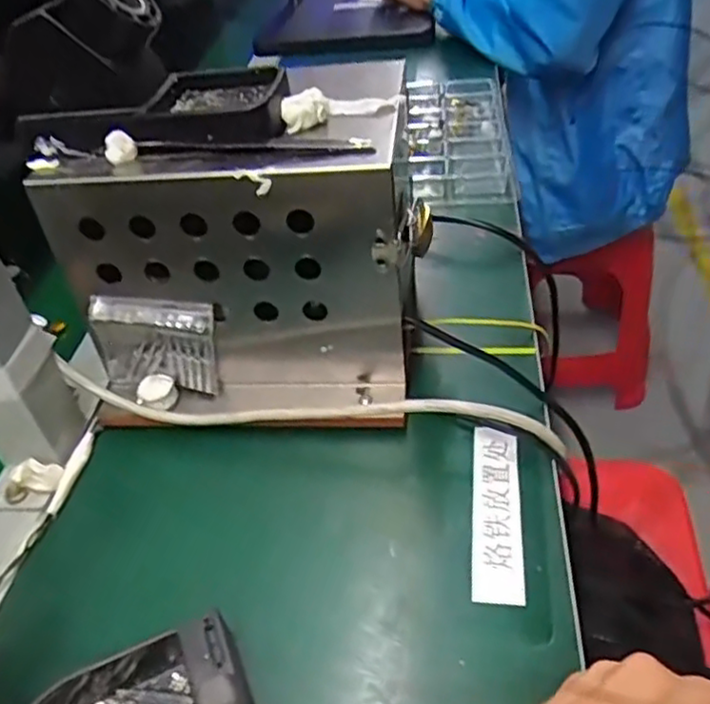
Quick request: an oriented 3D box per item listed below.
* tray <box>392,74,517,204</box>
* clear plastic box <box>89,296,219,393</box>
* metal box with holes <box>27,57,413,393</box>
[{"bbox_3d":[0.101,-0.228,0.712,0.116,0.034,0.259,-2,42,6],"label":"tray"},{"bbox_3d":[-0.125,-0.005,0.429,0.081,0.067,0.008,1,42,10],"label":"clear plastic box"},{"bbox_3d":[-0.065,-0.055,0.423,0.210,0.180,0.124,-5,41,3],"label":"metal box with holes"}]

